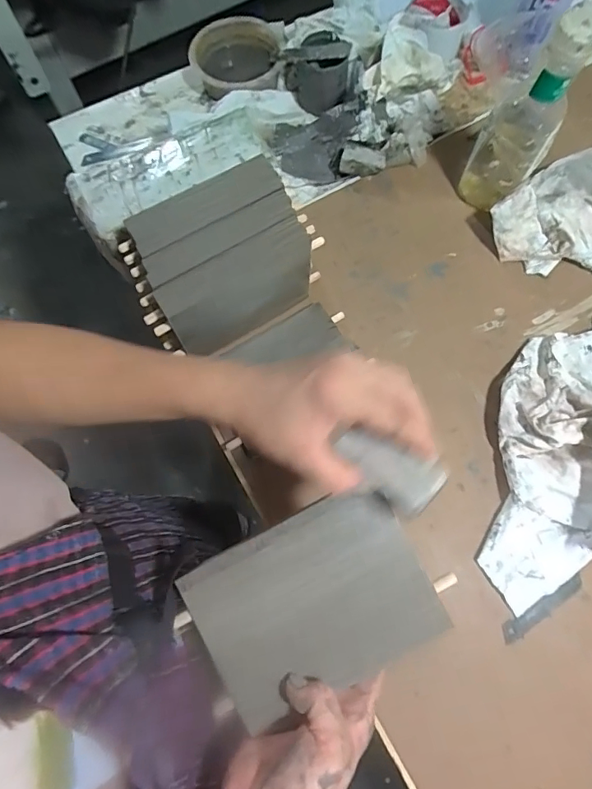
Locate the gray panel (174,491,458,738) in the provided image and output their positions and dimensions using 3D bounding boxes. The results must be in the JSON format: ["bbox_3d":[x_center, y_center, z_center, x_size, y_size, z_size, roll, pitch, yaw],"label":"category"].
[{"bbox_3d":[0.012,0.140,0.317,0.153,0.007,0.113,-26,85,-3],"label":"gray panel"}]

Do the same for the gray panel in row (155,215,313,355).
[{"bbox_3d":[-0.056,-0.099,0.479,0.148,0.116,0.035,-33,75,-9],"label":"gray panel in row"}]

